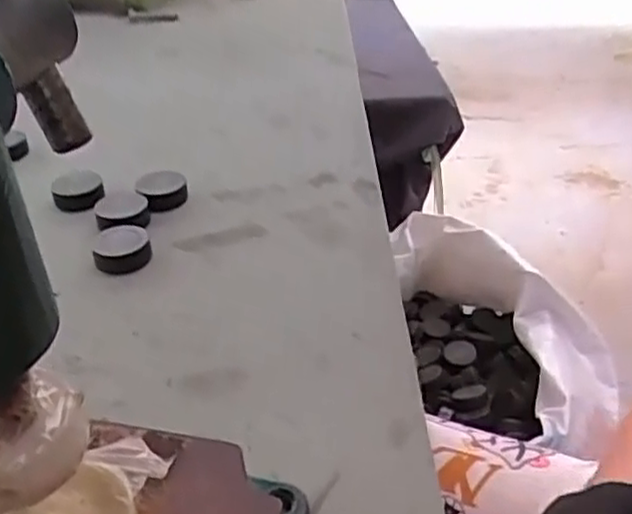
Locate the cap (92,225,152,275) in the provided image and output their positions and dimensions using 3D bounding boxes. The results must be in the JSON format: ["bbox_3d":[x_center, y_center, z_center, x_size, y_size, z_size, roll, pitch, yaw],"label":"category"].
[{"bbox_3d":[-0.112,-0.006,0.422,0.032,0.010,0.038,-11,35,-14],"label":"cap"}]

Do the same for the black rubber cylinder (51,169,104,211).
[{"bbox_3d":[-0.154,-0.043,0.472,0.031,0.013,0.036,-13,36,-17],"label":"black rubber cylinder"}]

